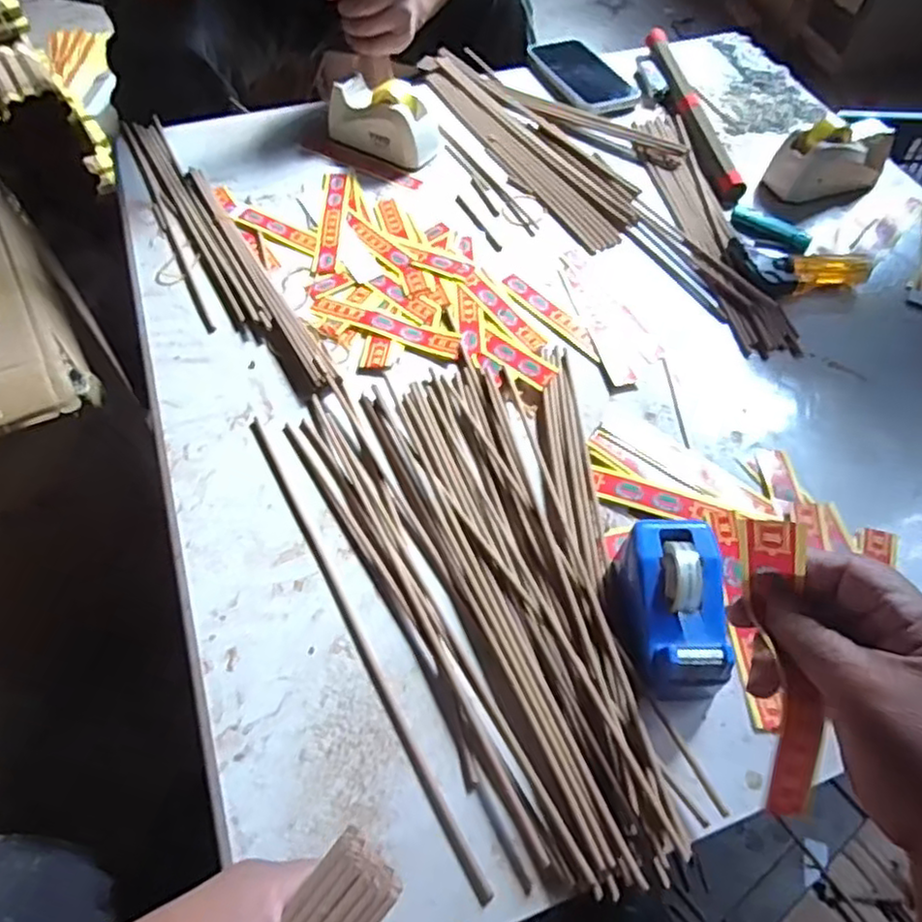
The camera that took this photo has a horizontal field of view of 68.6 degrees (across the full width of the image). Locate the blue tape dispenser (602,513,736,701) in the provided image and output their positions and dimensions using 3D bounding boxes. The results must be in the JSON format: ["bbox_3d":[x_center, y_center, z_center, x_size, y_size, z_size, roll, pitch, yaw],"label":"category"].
[{"bbox_3d":[0.129,0.091,0.415,0.063,0.052,0.103,0,56,-2],"label":"blue tape dispenser"}]

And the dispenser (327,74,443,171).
[{"bbox_3d":[-0.081,-0.361,0.711,0.117,0.060,0.059,29,60,17],"label":"dispenser"}]

